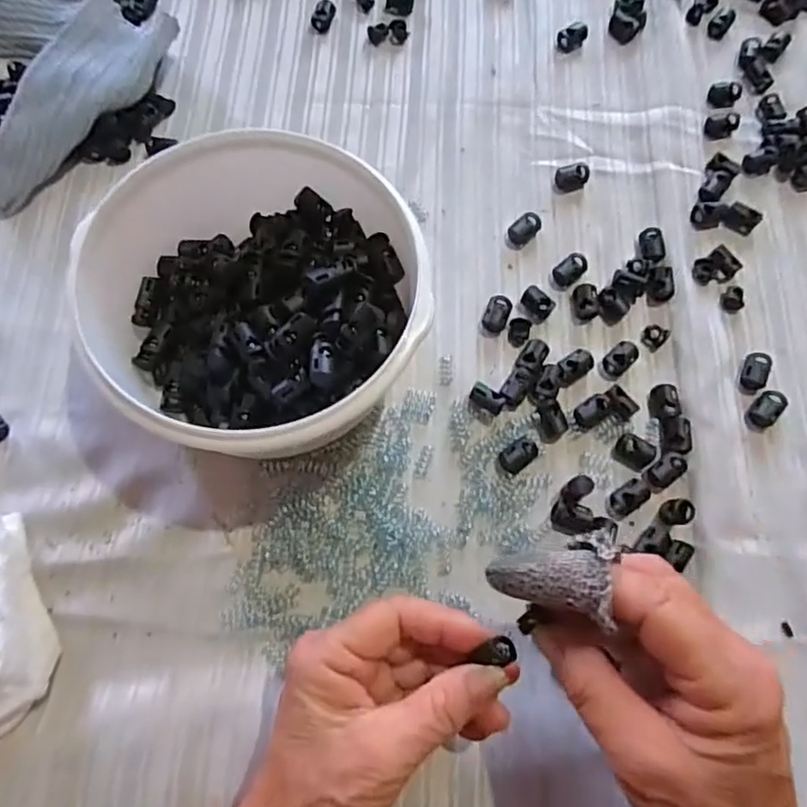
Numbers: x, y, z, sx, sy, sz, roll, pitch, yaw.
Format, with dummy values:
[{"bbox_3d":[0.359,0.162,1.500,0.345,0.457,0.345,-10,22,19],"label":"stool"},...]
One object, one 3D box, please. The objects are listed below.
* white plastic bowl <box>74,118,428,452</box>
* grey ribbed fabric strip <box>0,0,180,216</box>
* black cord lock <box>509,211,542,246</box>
[{"bbox_3d":[-0.075,-0.063,0.327,0.167,0.074,0.177,1,71,-2],"label":"white plastic bowl"},{"bbox_3d":[-0.197,-0.180,0.379,0.052,0.034,0.153,24,72,6],"label":"grey ribbed fabric strip"},{"bbox_3d":[0.074,-0.107,0.382,0.014,0.008,0.022,42,75,11],"label":"black cord lock"}]

